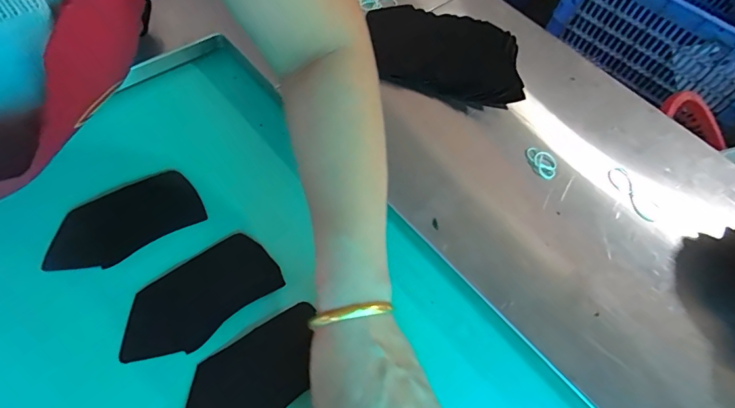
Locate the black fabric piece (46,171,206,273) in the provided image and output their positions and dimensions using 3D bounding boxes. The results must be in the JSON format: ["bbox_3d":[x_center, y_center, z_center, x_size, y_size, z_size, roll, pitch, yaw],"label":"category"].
[{"bbox_3d":[-0.221,0.015,0.394,0.127,0.007,0.070,-29,66,-22],"label":"black fabric piece"}]

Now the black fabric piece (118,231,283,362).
[{"bbox_3d":[-0.143,0.079,0.368,0.130,0.006,0.068,-35,69,-24],"label":"black fabric piece"}]

